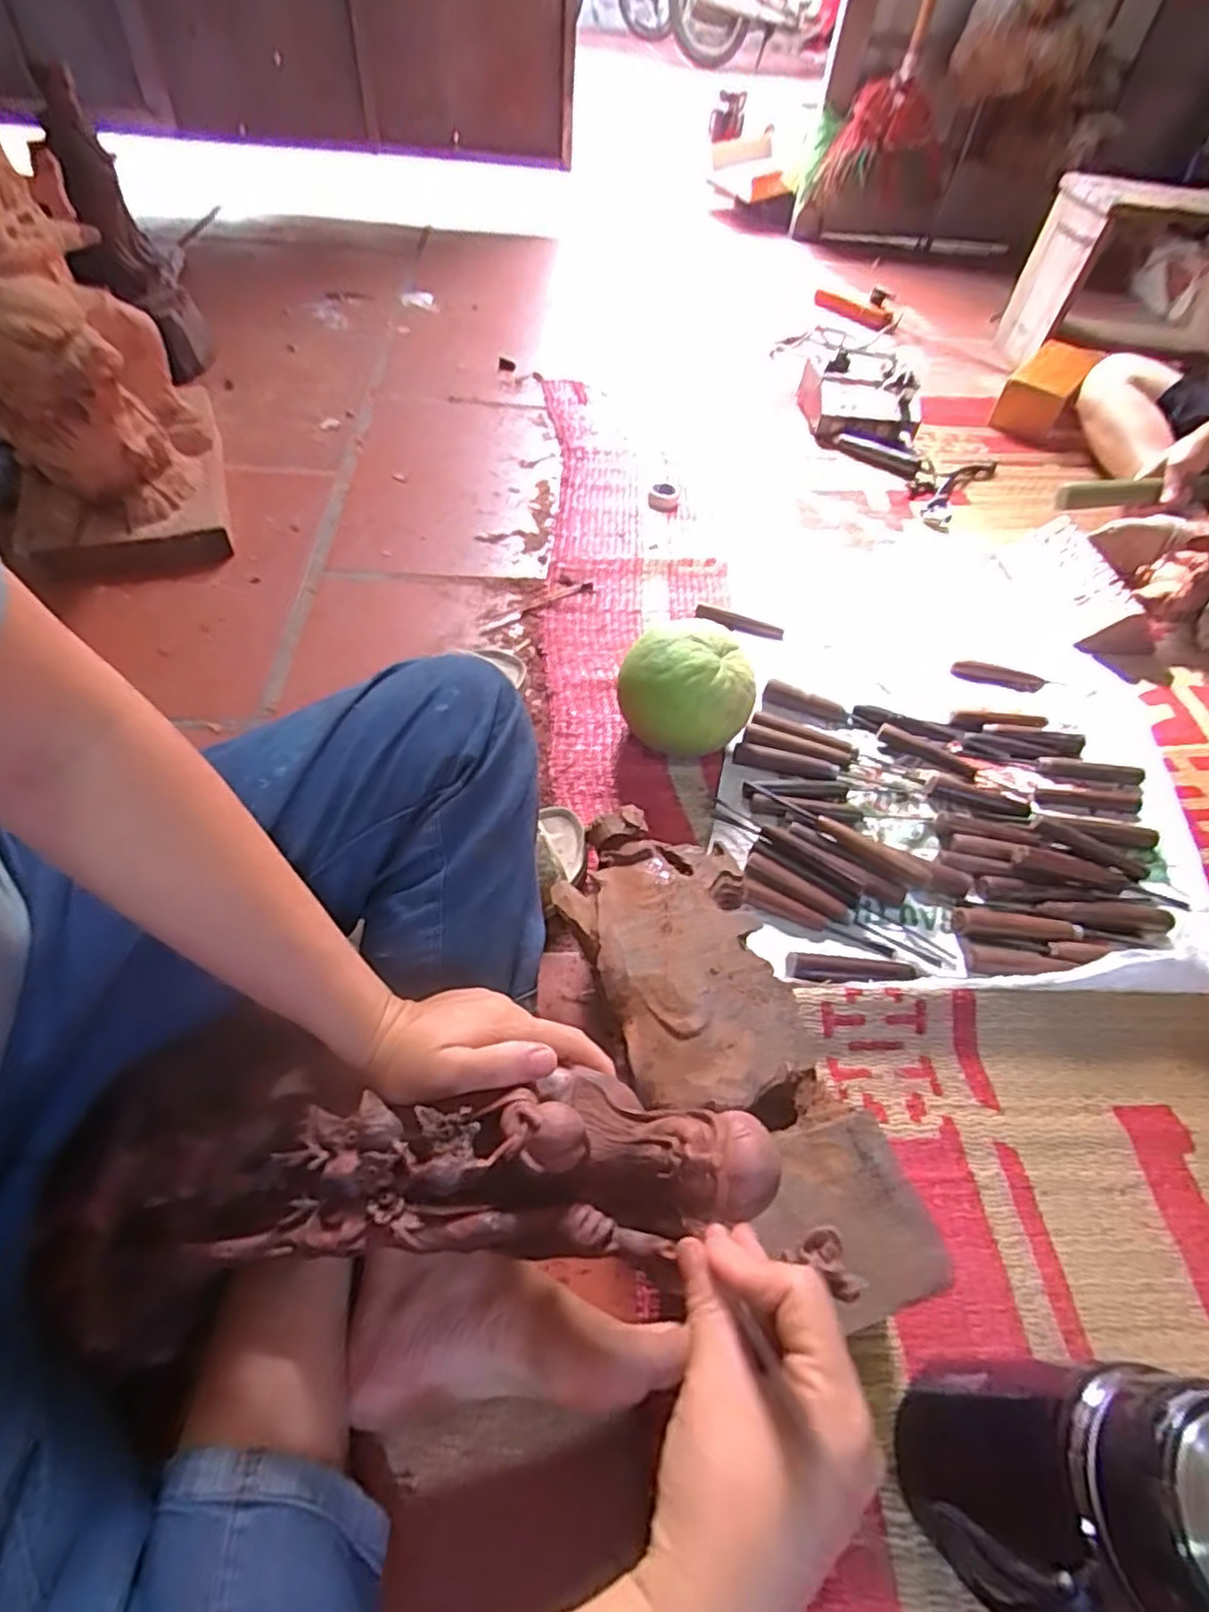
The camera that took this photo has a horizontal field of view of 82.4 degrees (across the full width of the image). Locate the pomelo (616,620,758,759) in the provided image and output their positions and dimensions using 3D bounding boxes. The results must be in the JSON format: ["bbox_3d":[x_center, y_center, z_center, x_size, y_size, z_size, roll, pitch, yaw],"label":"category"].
[{"bbox_3d":[0.079,-0.109,0.684,0.124,0.122,0.100,37,57,20],"label":"pomelo"}]

